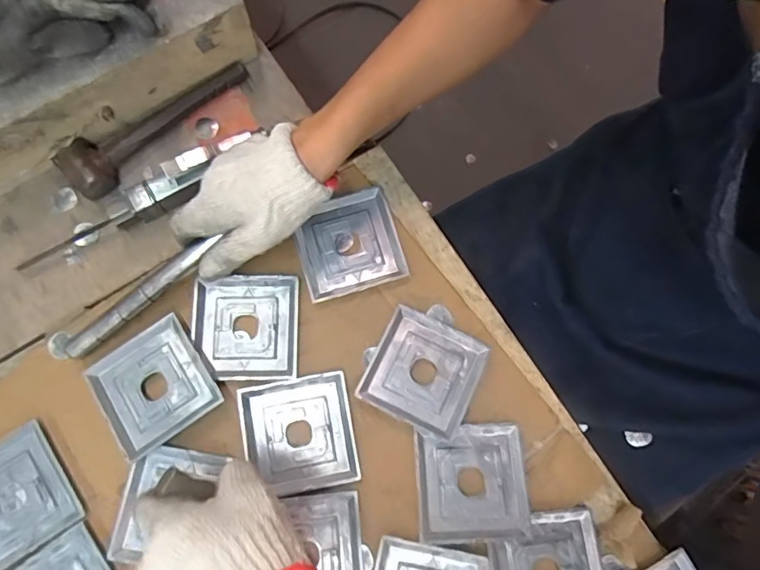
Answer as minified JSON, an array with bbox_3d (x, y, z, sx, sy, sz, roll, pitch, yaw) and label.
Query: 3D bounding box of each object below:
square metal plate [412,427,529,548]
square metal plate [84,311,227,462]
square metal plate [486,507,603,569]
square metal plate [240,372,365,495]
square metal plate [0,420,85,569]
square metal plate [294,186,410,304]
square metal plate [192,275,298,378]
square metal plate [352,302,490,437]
[{"bbox_3d":[0.076,0.162,0.420,0.089,0.009,0.087,-3,78,-2],"label":"square metal plate"},{"bbox_3d":[-0.190,0.084,0.426,0.089,0.013,0.089,-34,81,-8],"label":"square metal plate"},{"bbox_3d":[0.135,0.228,0.409,0.089,0.008,0.080,-5,78,-3],"label":"square metal plate"},{"bbox_3d":[-0.068,0.125,0.427,0.089,0.008,0.090,-9,78,-4],"label":"square metal plate"},{"bbox_3d":[-0.298,0.172,0.408,0.088,0.006,0.089,-31,80,-8],"label":"square metal plate"},{"bbox_3d":[-0.029,-0.037,0.461,0.089,0.009,0.086,-16,79,-5],"label":"square metal plate"},{"bbox_3d":[-0.116,0.036,0.441,0.086,0.008,0.087,0,78,-2],"label":"square metal plate"},{"bbox_3d":[0.037,0.075,0.440,0.088,0.009,0.088,26,78,4],"label":"square metal plate"}]

